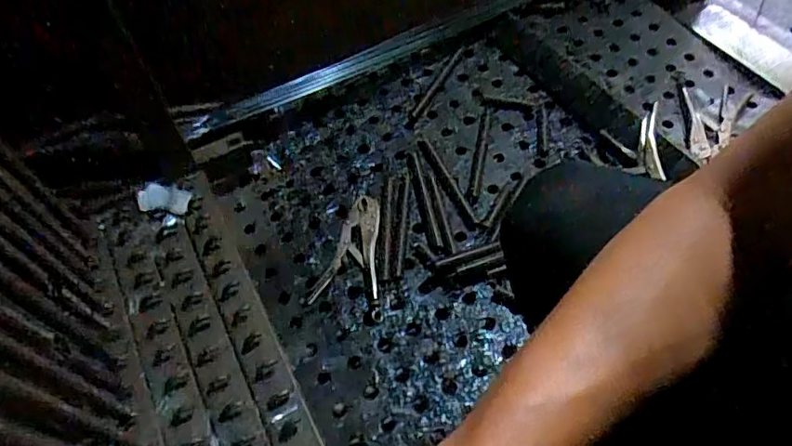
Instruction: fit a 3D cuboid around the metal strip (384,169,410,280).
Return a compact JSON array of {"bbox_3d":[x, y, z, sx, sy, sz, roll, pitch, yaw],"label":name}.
[{"bbox_3d":[-0.001,0.000,0.955,0.035,0.009,0.214,2,58,4],"label":"metal strip"}]

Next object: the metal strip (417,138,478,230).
[{"bbox_3d":[0.095,-0.074,1.000,0.031,0.013,0.219,-22,59,-11],"label":"metal strip"}]

